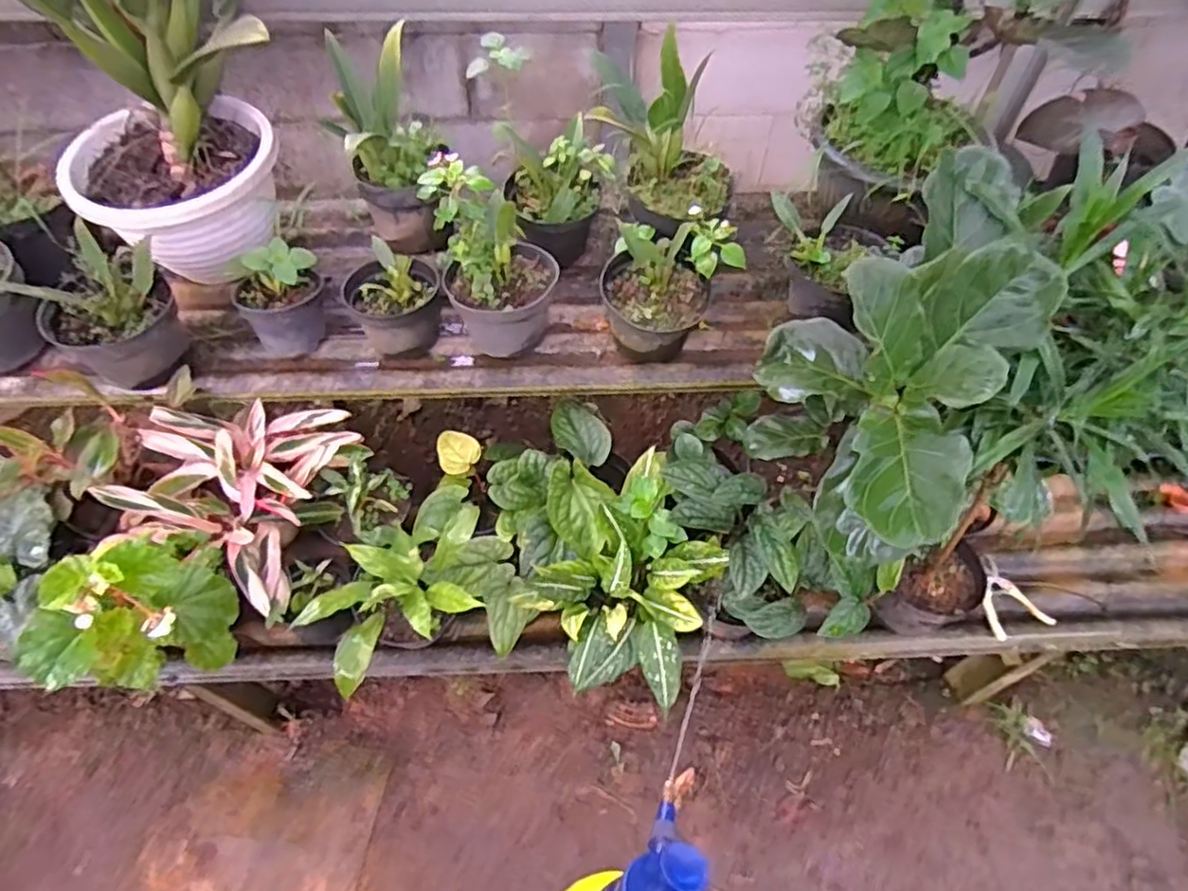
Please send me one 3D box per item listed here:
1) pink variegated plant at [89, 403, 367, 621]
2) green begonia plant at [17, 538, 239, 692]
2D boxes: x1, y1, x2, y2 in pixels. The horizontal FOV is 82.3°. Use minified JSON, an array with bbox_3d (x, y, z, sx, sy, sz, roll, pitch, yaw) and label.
[{"bbox_3d":[-0.596,0.072,1.131,0.303,0.188,0.338,11,55,8],"label":"pink variegated plant"},{"bbox_3d":[-0.608,0.234,0.896,0.225,0.244,0.139,-35,62,-23],"label":"green begonia plant"}]

